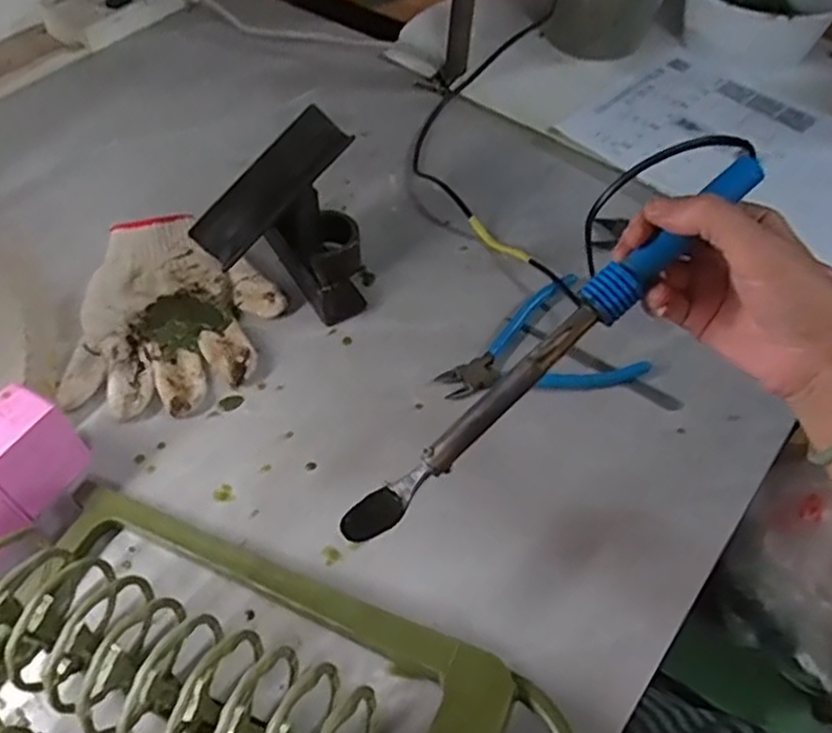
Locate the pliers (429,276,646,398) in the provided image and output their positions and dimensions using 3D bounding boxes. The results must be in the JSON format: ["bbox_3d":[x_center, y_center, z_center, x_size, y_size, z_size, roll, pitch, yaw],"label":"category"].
[{"bbox_3d":[0.084,-0.011,0.551,0.140,0.017,0.108,-20,55,-16],"label":"pliers"}]

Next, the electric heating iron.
[{"bbox_3d":[0.069,-0.007,0.386,0.278,0.022,0.020,-43,60,3],"label":"electric heating iron"}]

